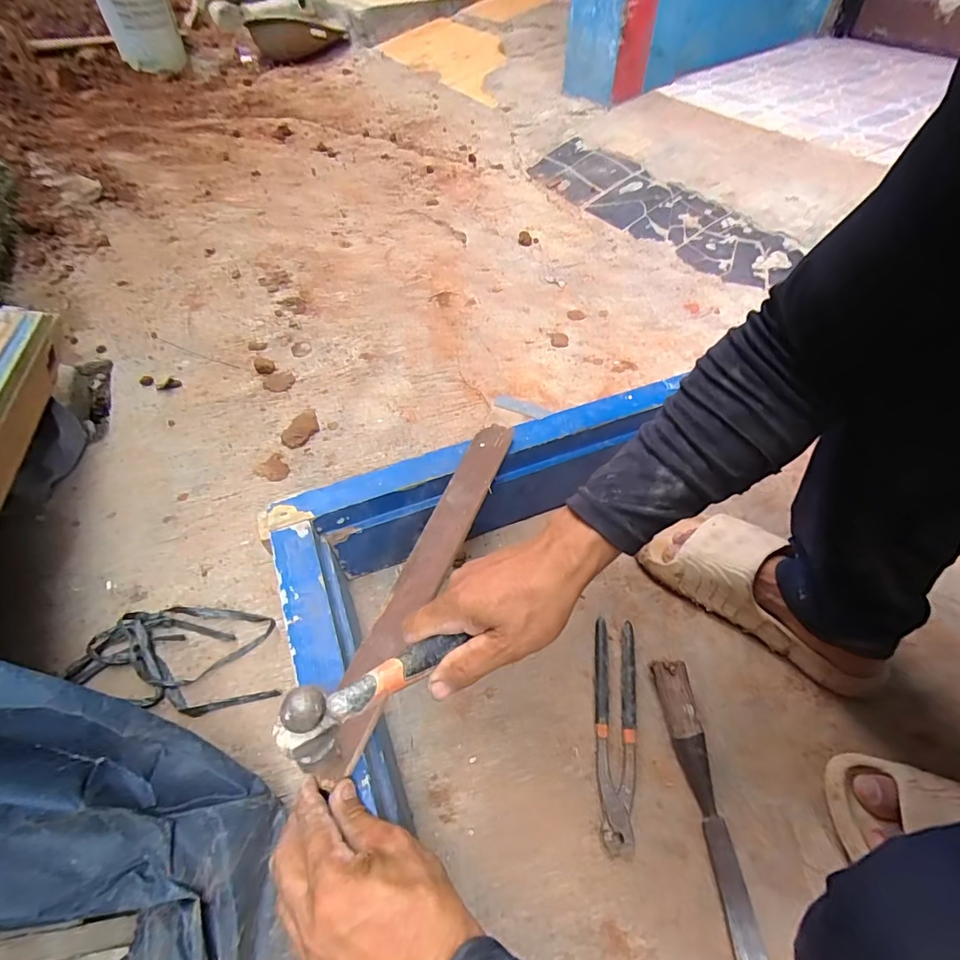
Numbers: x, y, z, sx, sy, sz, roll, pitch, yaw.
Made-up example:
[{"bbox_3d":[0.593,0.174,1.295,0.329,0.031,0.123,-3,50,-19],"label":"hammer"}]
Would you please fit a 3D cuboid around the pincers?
[{"bbox_3d":[0.143,0.257,0.510,0.042,0.023,0.214,7,52,4],"label":"pincers"}]

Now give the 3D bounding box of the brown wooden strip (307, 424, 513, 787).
[{"bbox_3d":[-0.047,0.078,0.464,0.043,0.011,0.374,17,54,12],"label":"brown wooden strip"}]

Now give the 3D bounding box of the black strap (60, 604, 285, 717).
[{"bbox_3d":[-0.341,0.201,0.554,0.225,0.016,0.114,5,52,3],"label":"black strap"}]

